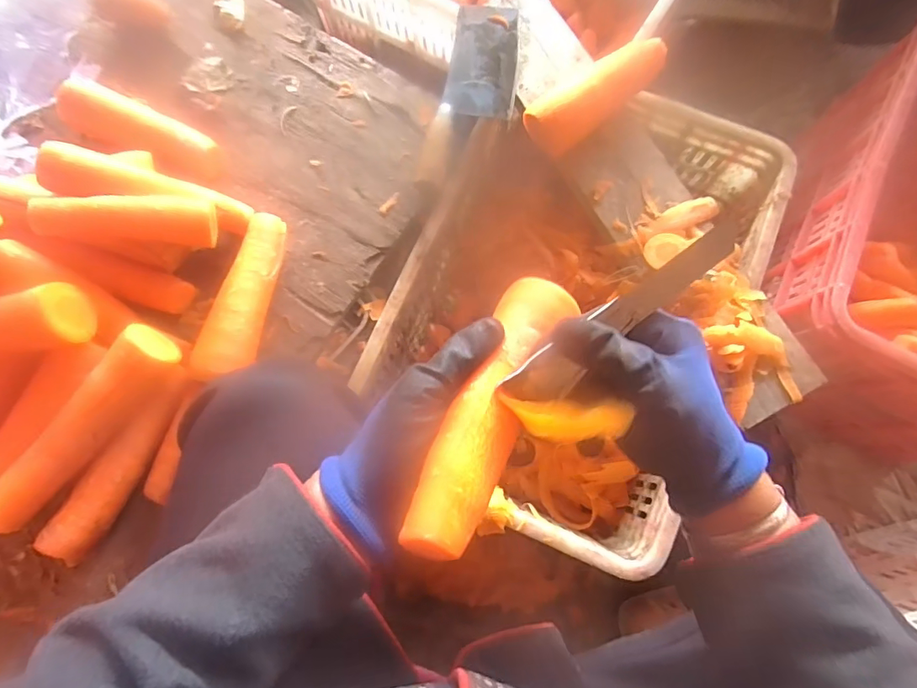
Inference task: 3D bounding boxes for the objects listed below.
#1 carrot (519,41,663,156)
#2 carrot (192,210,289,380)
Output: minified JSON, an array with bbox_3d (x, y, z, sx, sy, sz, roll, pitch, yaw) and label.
[{"bbox_3d":[0.145,-0.260,0.502,0.160,0.057,0.055,-38,80,-7],"label":"carrot"},{"bbox_3d":[-0.215,-0.047,0.480,0.049,0.054,0.175,9,78,2],"label":"carrot"}]

